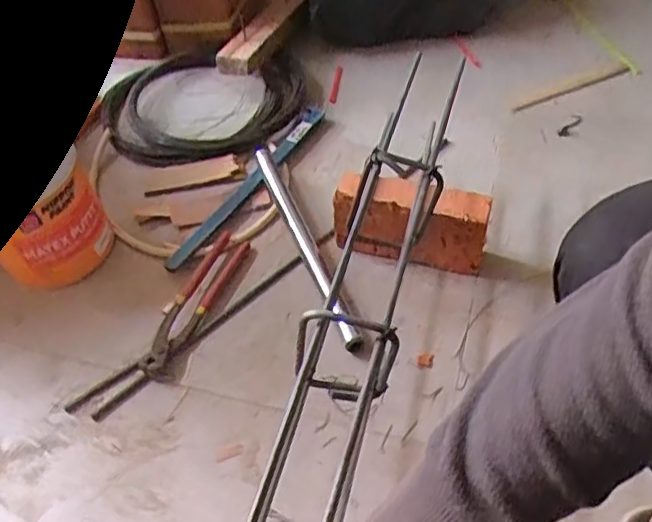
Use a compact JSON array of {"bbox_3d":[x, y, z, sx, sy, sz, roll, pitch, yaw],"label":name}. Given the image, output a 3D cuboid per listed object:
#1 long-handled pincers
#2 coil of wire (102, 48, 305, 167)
[{"bbox_3d":[-0.162,0.046,0.784,0.054,0.014,0.227,16,52,17],"label":"long-handled pincers"},{"bbox_3d":[-0.216,-0.270,1.055,0.315,0.050,0.290,-2,49,2],"label":"coil of wire"}]

